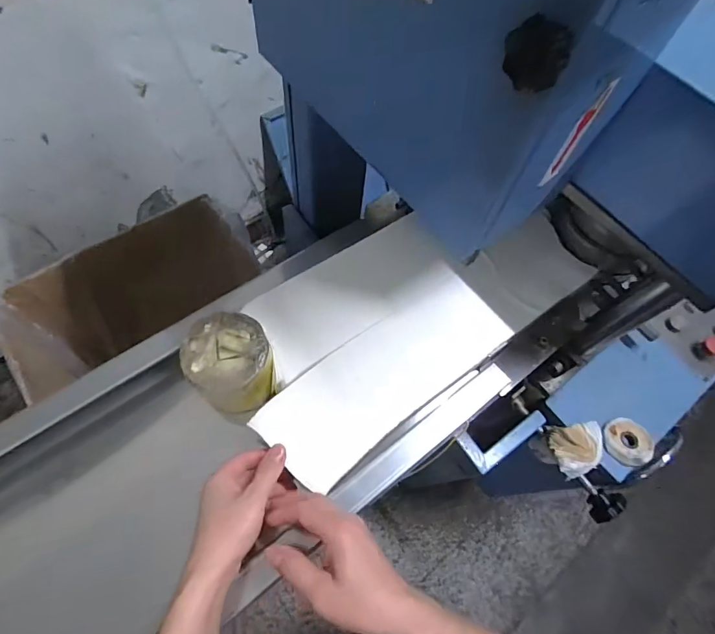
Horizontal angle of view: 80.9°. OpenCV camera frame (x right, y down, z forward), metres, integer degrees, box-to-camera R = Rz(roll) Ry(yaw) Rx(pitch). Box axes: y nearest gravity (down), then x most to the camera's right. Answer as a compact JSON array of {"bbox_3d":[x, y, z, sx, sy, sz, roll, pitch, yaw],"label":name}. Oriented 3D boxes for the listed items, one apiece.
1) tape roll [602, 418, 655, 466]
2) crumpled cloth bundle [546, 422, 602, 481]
[{"bbox_3d":[0.436,0.201,0.676,0.067,0.015,0.073,-28,67,5],"label":"tape roll"},{"bbox_3d":[0.351,0.211,0.672,0.080,0.045,0.082,-8,65,-8],"label":"crumpled cloth bundle"}]

